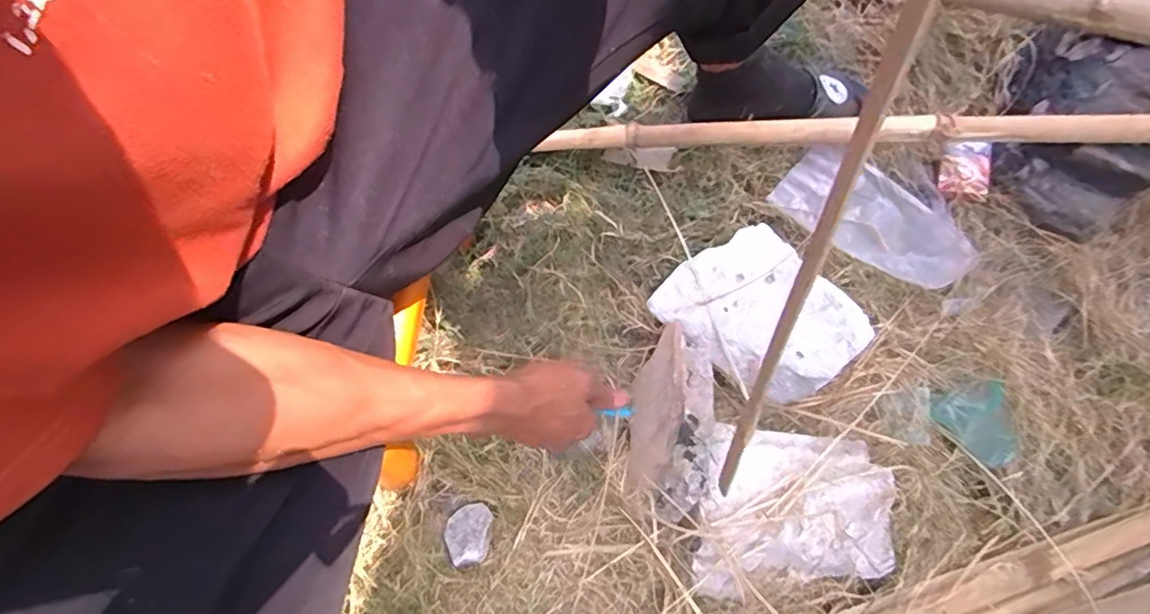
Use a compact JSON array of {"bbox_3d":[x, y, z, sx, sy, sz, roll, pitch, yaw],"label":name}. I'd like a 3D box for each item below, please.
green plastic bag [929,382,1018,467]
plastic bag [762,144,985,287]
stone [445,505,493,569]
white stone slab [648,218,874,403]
[{"bbox_3d":[0.433,0.128,0.619,0.067,0.014,0.084,-25,65,17],"label":"green plastic bag"},{"bbox_3d":[0.337,-0.098,0.655,0.214,0.037,0.096,38,77,11],"label":"plastic bag"},{"bbox_3d":[-0.112,0.241,0.610,0.053,0.013,0.055,-25,58,5],"label":"stone"},{"bbox_3d":[0.193,0.014,0.622,0.149,0.086,0.187,-39,77,-11],"label":"white stone slab"}]

